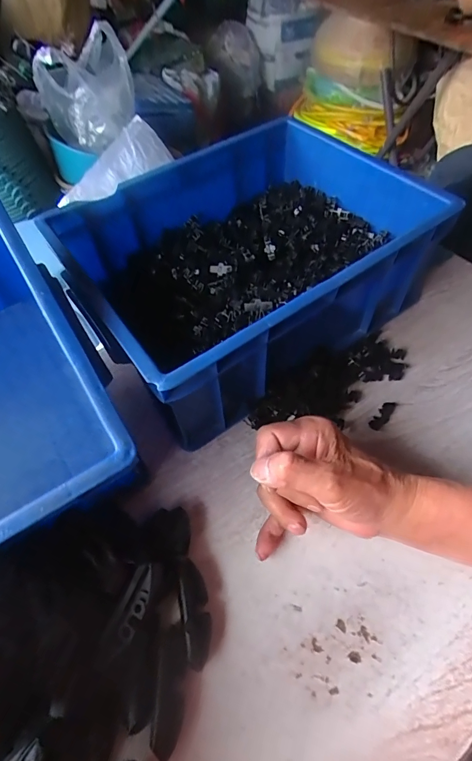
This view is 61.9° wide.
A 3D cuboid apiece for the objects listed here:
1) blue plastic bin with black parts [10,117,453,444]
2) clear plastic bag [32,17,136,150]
[{"bbox_3d":[0.013,-0.118,0.423,0.328,0.126,0.281,-32,59,-18],"label":"blue plastic bin with black parts"},{"bbox_3d":[-0.415,-0.837,1.137,0.134,0.237,0.280,38,65,26],"label":"clear plastic bag"}]

